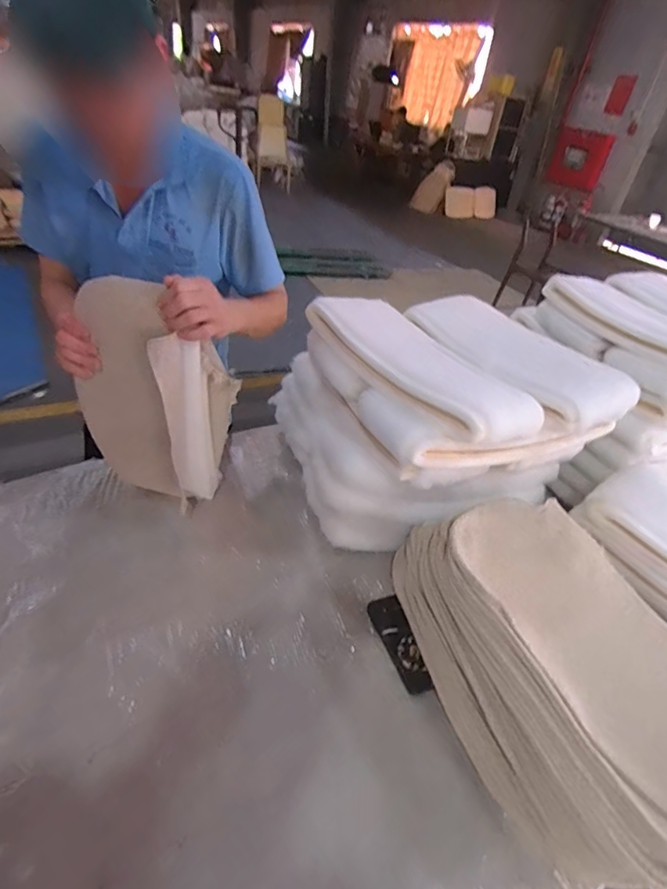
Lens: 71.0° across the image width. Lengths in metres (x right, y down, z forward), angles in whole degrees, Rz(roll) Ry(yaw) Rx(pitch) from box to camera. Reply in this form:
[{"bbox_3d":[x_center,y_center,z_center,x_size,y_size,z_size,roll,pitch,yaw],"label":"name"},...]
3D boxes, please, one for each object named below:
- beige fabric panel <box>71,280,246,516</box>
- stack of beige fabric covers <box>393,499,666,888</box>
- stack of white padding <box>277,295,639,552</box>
[{"bbox_3d":[-0.316,-0.079,0.861,0.216,0.461,0.142,21,40,18],"label":"beige fabric panel"},{"bbox_3d":[0.328,0.294,0.672,0.322,0.181,0.522,-5,40,-17],"label":"stack of beige fabric covers"},{"bbox_3d":[0.189,-0.071,0.980,0.517,0.368,0.519,-13,43,-26],"label":"stack of white padding"}]

